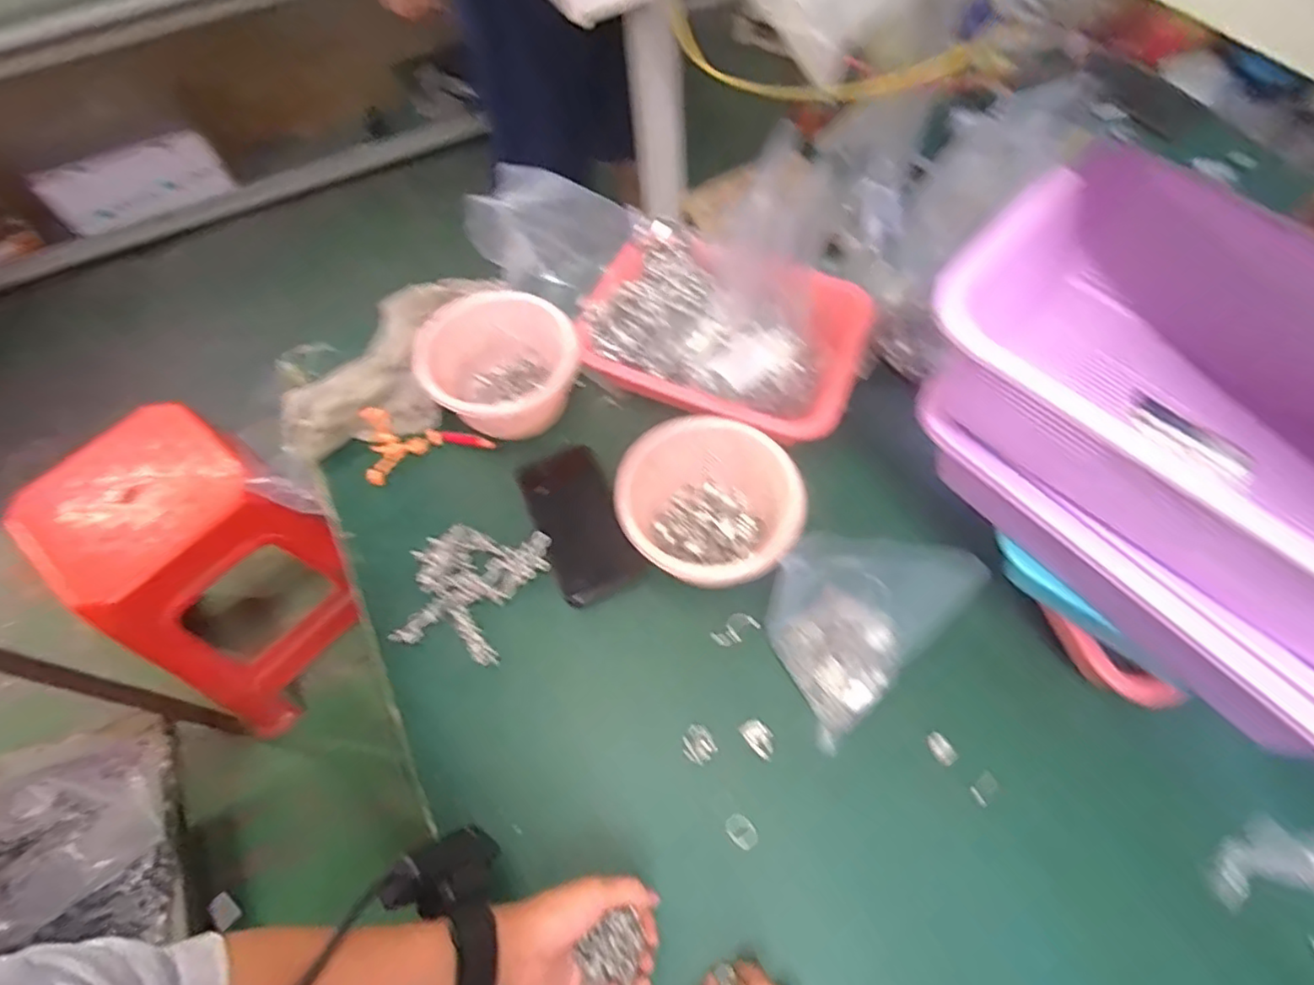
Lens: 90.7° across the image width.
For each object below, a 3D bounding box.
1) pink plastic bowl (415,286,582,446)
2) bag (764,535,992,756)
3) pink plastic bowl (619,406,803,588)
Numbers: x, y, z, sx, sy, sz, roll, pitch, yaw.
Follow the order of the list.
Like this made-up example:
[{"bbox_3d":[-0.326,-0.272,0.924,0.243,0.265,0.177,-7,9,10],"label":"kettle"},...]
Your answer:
[{"bbox_3d":[-0.153,-0.122,0.667,0.137,0.095,0.143,-2,61,3],"label":"pink plastic bowl"},{"bbox_3d":[0.164,0.096,0.547,0.177,0.045,0.128,-40,65,-17],"label":"bag"},{"bbox_3d":[0.046,0.015,0.575,0.150,0.090,0.144,-2,61,3],"label":"pink plastic bowl"}]

